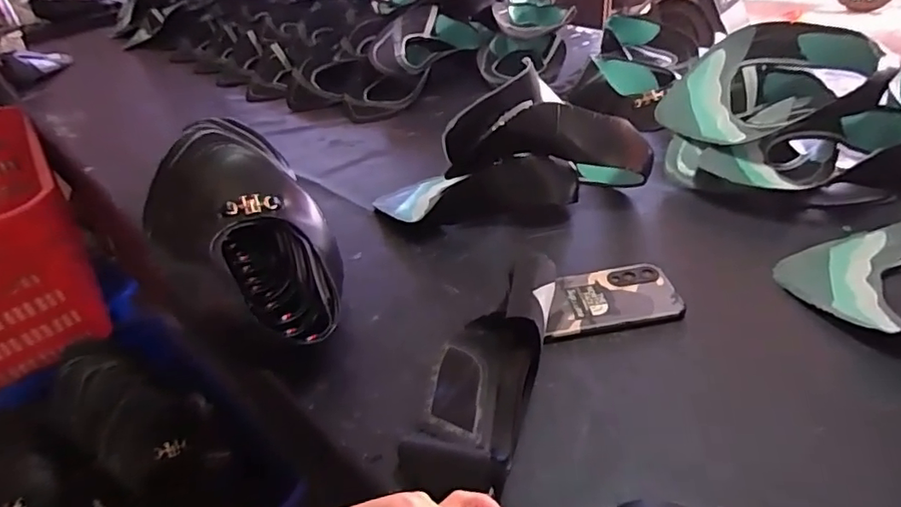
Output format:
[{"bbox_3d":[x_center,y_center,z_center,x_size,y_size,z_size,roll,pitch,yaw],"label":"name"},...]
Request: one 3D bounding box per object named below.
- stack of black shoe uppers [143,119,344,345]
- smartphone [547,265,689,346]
[{"bbox_3d":[-0.209,-0.012,0.584,0.158,0.135,0.322,-33,44,-31],"label":"stack of black shoe uppers"},{"bbox_3d":[0.156,0.047,0.557,0.137,0.014,0.079,-8,37,-2],"label":"smartphone"}]

